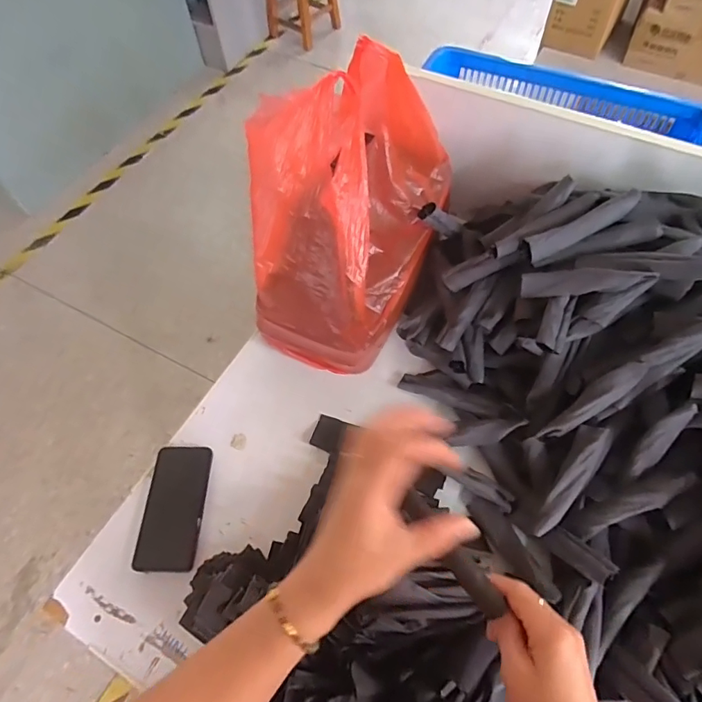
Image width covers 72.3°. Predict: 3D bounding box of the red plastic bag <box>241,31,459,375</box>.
[{"bbox_3d":[0.001,-0.196,0.675,0.199,0.332,0.324,21,64,14],"label":"red plastic bag"}]

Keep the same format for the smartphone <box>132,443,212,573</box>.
[{"bbox_3d":[-0.241,0.211,0.656,0.083,0.014,0.163,1,61,4],"label":"smartphone"}]

